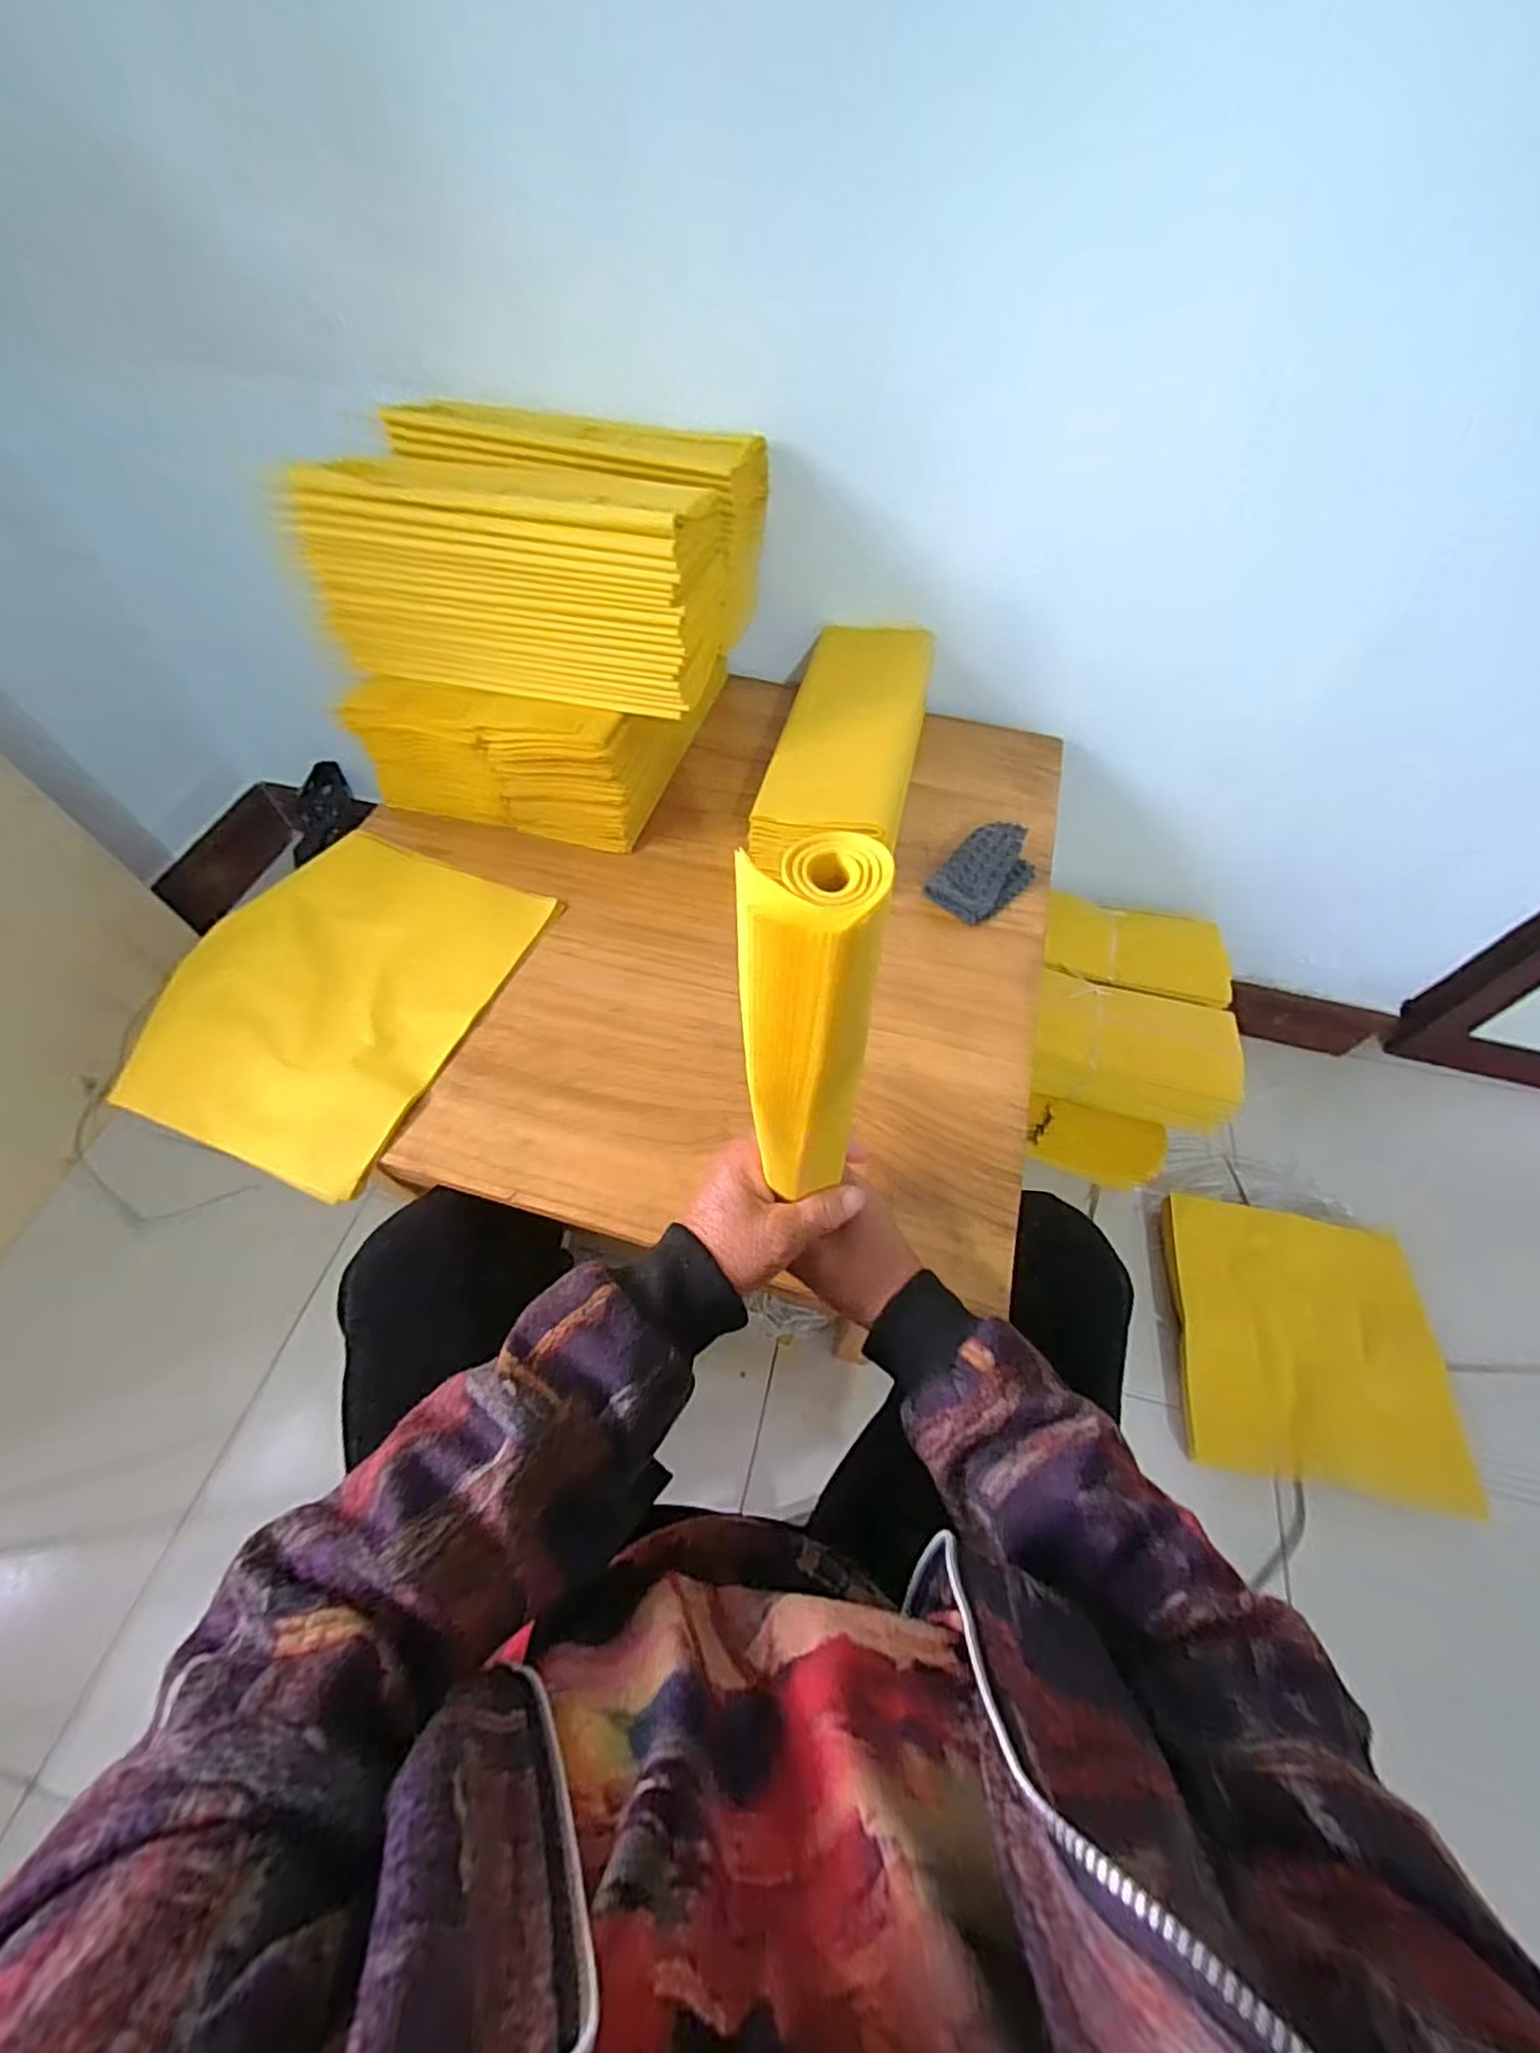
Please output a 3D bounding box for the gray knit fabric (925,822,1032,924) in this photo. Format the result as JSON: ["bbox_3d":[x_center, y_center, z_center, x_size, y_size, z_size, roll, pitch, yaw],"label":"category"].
[{"bbox_3d":[0.201,-0.147,0.647,0.065,0.027,0.106,40,65,20],"label":"gray knit fabric"}]

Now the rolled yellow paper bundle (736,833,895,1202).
[{"bbox_3d":[0.016,0.014,0.285,0.050,0.188,0.039,-19,53,-14],"label":"rolled yellow paper bundle"}]

